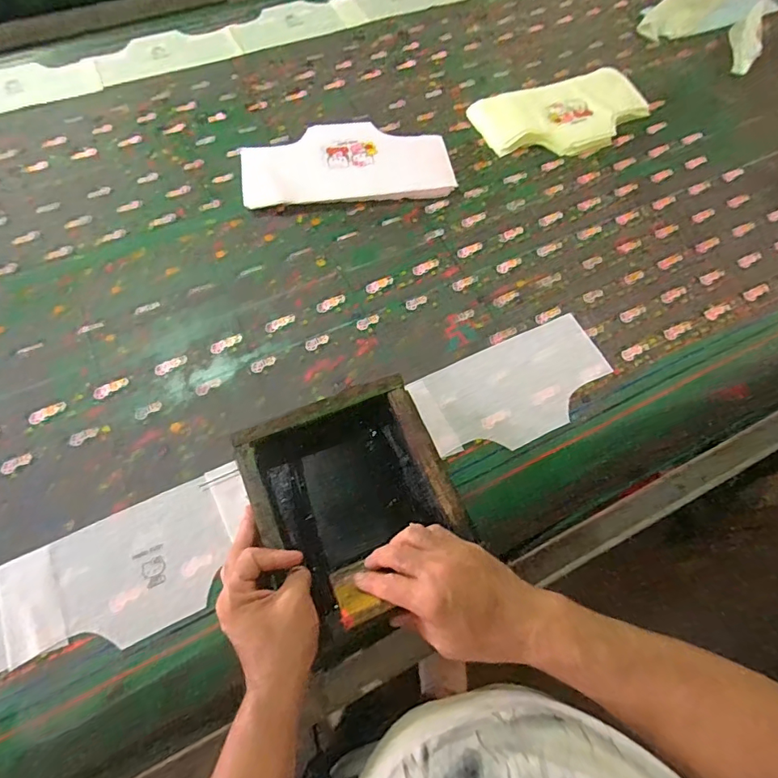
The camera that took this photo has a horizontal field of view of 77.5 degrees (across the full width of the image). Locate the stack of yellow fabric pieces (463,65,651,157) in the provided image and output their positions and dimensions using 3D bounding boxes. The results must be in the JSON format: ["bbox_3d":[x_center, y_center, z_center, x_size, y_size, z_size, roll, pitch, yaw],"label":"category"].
[{"bbox_3d":[0.320,-0.493,0.870,0.323,0.025,0.182,-23,64,-13],"label":"stack of yellow fabric pieces"}]

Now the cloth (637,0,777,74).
[{"bbox_3d":[0.682,-0.796,1.019,0.230,0.027,0.319,30,65,15],"label":"cloth"}]

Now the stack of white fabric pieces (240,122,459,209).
[{"bbox_3d":[-0.070,-0.378,0.800,0.333,0.020,0.163,-6,61,-4],"label":"stack of white fabric pieces"}]

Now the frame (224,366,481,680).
[{"bbox_3d":[-0.034,0.130,0.539,0.206,0.061,0.249,-21,63,-12],"label":"frame"}]

